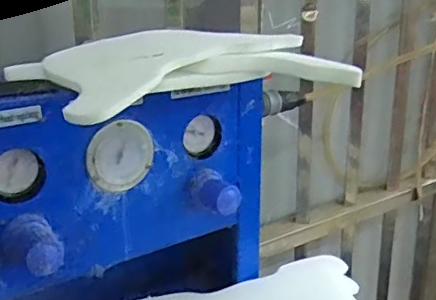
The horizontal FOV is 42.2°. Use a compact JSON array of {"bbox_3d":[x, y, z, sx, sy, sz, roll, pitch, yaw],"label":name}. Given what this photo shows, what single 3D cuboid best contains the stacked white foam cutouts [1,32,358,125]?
[{"bbox_3d":[-0.027,-0.068,0.449,0.235,0.034,0.136,-10,21,-27],"label":"stacked white foam cutouts"}]

